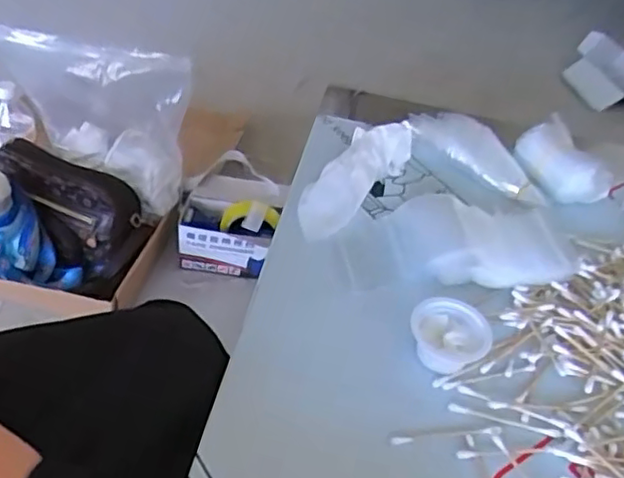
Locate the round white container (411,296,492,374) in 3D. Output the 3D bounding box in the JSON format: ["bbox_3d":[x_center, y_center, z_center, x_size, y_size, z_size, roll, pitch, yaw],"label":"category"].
[{"bbox_3d":[0.094,0.066,0.444,0.051,0.026,0.048,6,44,-5],"label":"round white container"}]

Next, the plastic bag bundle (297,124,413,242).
[{"bbox_3d":[0.036,-0.056,0.554,0.042,0.034,0.136,32,48,21],"label":"plastic bag bundle"}]

